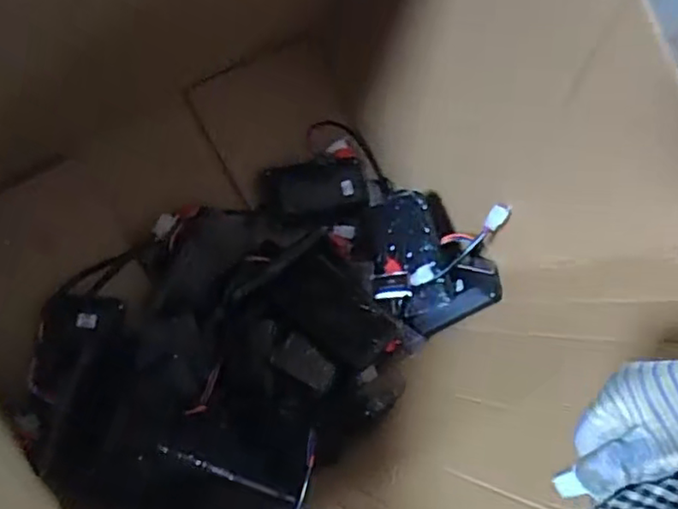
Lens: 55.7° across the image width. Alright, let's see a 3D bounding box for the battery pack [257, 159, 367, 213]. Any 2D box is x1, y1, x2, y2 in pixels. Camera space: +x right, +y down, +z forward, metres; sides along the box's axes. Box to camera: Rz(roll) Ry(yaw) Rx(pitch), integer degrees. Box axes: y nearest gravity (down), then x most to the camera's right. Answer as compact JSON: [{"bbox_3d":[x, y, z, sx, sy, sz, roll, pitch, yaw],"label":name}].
[{"bbox_3d":[-0.036,-0.101,0.963,0.169,0.043,0.083,-13,62,-10],"label":"battery pack"}]

